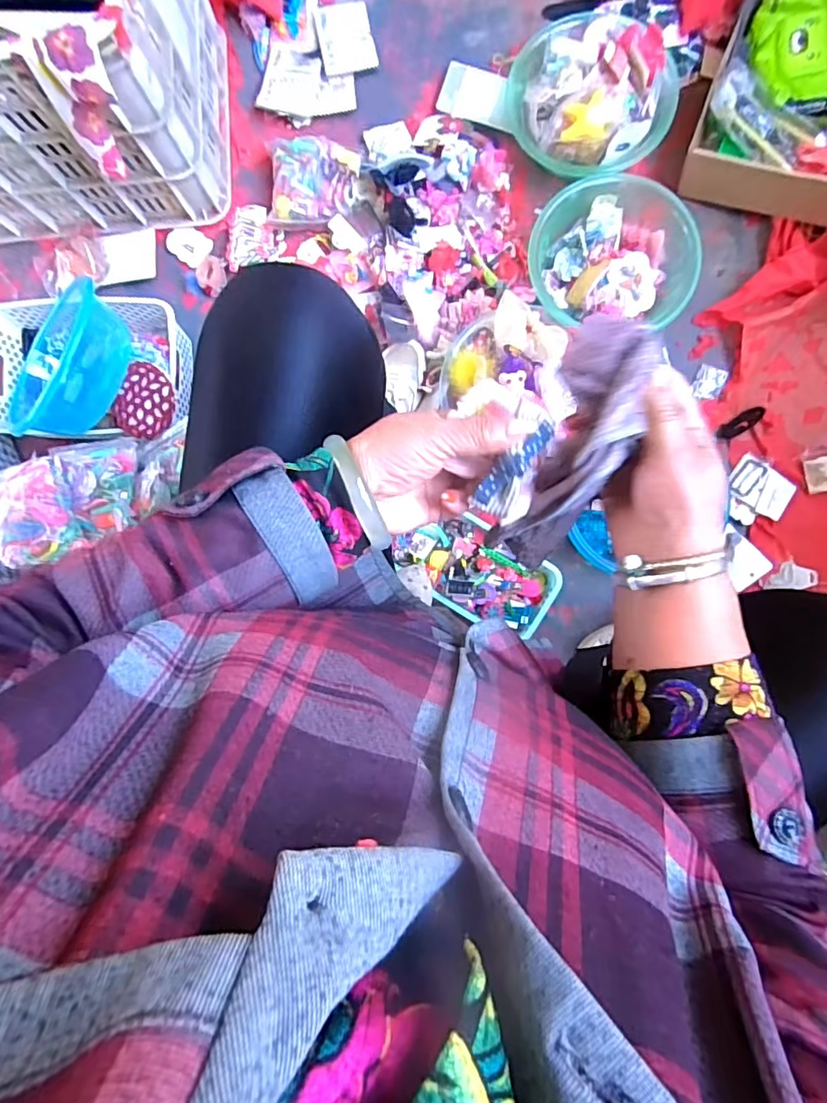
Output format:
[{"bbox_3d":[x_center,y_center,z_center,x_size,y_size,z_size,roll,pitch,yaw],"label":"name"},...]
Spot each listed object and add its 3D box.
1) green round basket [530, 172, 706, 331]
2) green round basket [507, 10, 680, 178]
[{"bbox_3d":[0.291,-0.428,0.774,0.238,0.062,0.229,7,88,3],"label":"green round basket"},{"bbox_3d":[0.258,-0.664,0.756,0.219,0.094,0.217,0,88,3],"label":"green round basket"}]

